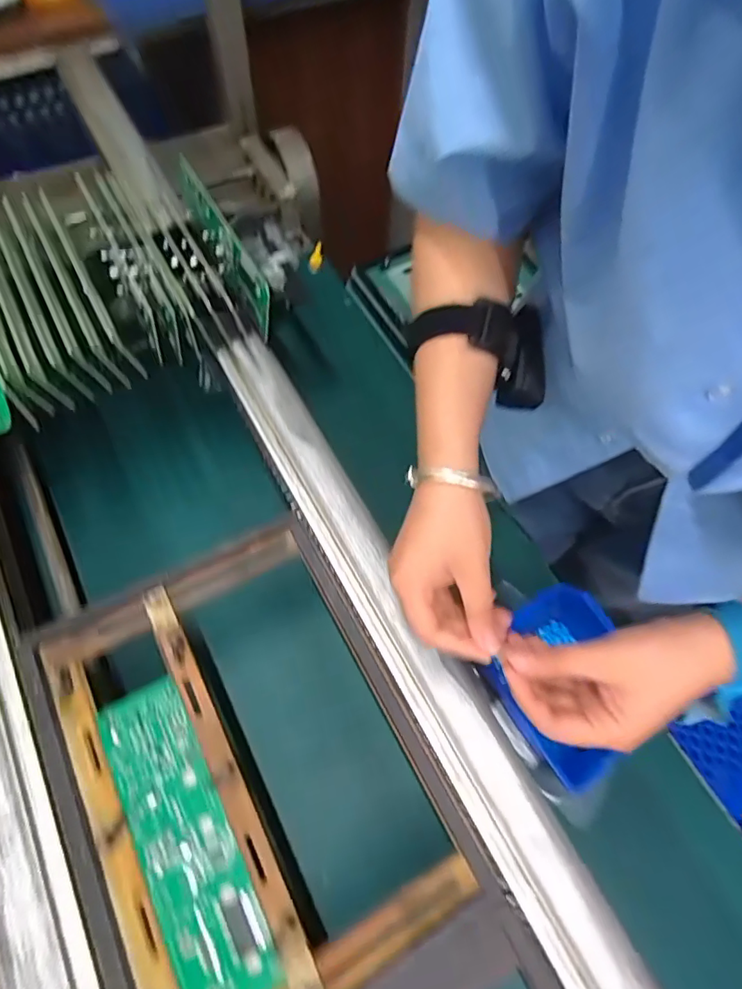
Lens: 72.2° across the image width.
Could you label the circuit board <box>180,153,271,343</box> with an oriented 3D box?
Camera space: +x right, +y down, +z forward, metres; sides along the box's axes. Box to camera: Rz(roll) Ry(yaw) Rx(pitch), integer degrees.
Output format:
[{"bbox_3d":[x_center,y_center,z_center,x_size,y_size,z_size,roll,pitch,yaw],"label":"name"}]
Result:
[{"bbox_3d":[-0.138,-0.235,0.471,0.011,0.066,0.189,-24,73,-23],"label":"circuit board"}]

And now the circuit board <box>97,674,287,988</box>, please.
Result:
[{"bbox_3d":[-0.122,0.220,0.330,0.056,0.006,0.193,-27,74,-15],"label":"circuit board"}]

